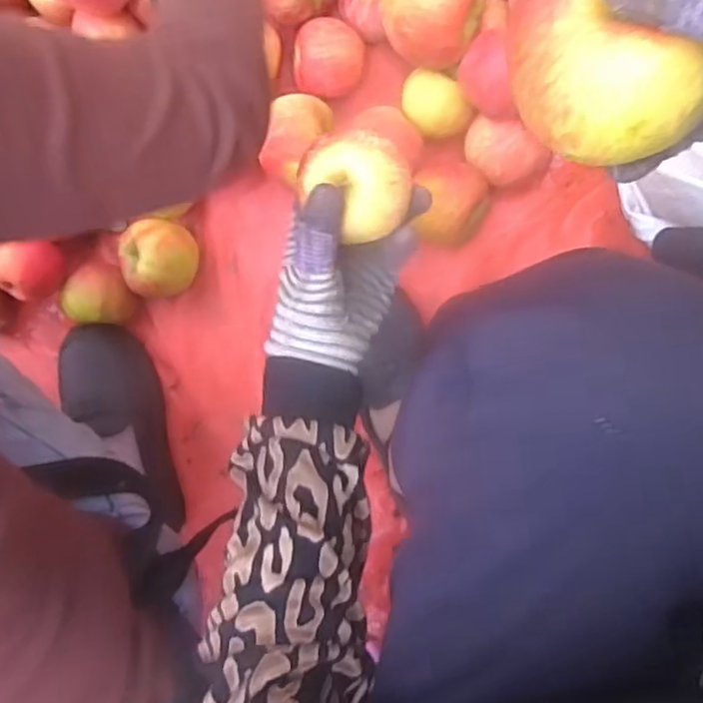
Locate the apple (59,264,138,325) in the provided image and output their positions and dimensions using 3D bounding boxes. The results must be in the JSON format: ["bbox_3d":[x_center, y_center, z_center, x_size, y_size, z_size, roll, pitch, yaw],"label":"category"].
[{"bbox_3d":[-0.243,-0.057,0.663,0.065,0.062,0.061,3,98,5],"label":"apple"}]

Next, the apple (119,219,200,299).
[{"bbox_3d":[-0.183,-0.086,0.647,0.076,0.066,0.070,-5,97,6],"label":"apple"}]

